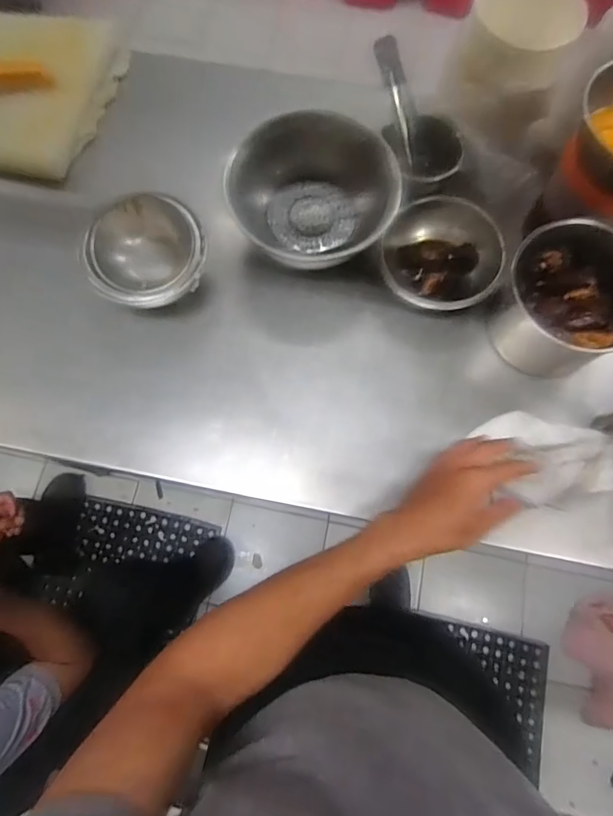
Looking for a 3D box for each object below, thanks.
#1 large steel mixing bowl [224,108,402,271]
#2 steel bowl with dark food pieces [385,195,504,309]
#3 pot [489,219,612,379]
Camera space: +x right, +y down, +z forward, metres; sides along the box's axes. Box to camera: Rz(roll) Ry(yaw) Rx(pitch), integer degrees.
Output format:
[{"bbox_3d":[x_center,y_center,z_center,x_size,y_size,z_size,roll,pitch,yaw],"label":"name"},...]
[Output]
[{"bbox_3d":[0.008,-0.287,0.654,0.212,0.118,0.192,-18,74,-6],"label":"large steel mixing bowl"},{"bbox_3d":[0.185,-0.201,0.651,0.159,0.072,0.145,0,73,-1],"label":"steel bowl with dark food pieces"},{"bbox_3d":[0.333,-0.136,0.609,0.152,0.115,0.167,0,73,-1],"label":"pot"}]

